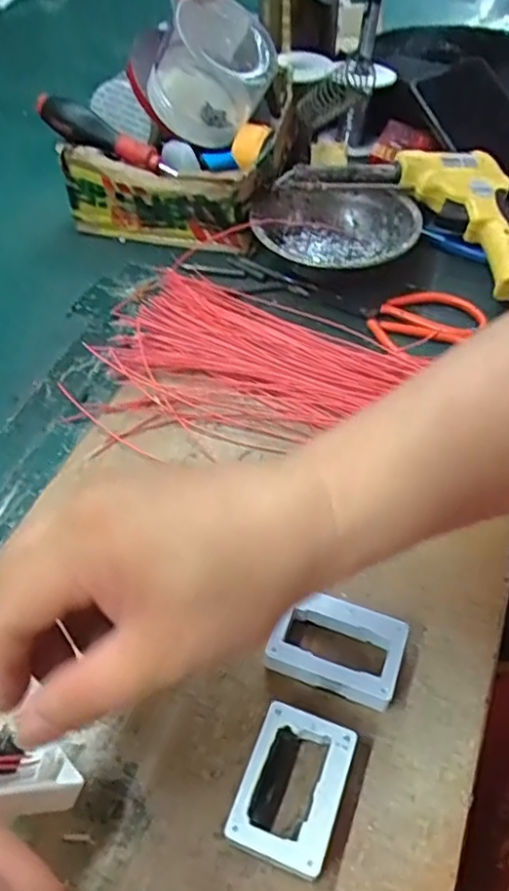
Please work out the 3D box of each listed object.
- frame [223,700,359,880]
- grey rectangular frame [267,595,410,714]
[{"bbox_3d":[0.016,0.143,0.271,0.040,0.017,0.057,17,53,14],"label":"frame"},{"bbox_3d":[0.040,0.096,0.309,0.059,0.016,0.042,20,54,16],"label":"grey rectangular frame"}]

